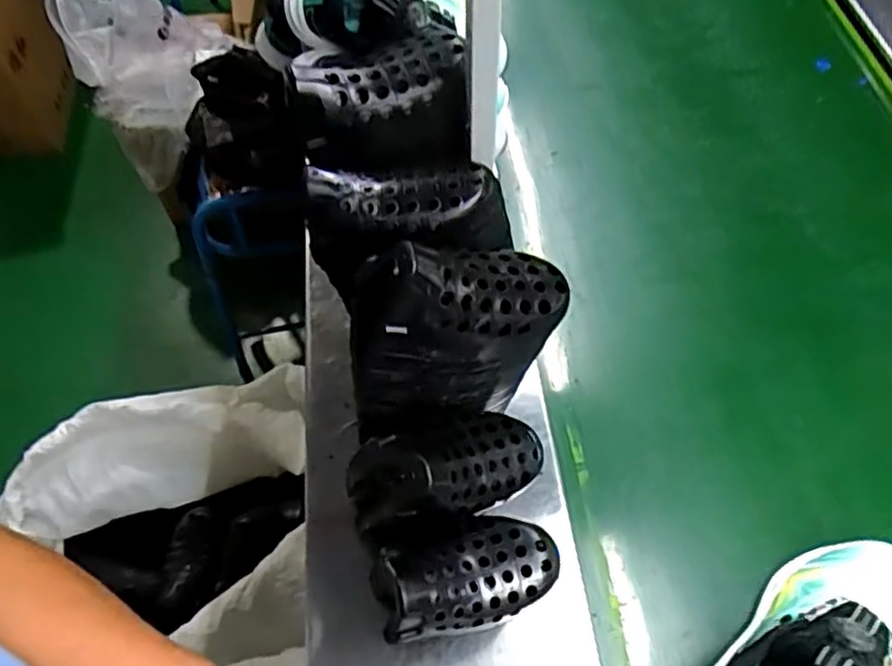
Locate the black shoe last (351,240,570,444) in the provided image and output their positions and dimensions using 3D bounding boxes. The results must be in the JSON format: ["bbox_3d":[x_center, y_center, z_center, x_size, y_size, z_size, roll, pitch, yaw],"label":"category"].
[{"bbox_3d":[0.008,0.001,0.482,0.151,0.169,0.076,-9,59,-3],"label":"black shoe last"}]

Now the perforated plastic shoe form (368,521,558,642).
[{"bbox_3d":[0.013,0.166,0.471,0.124,0.057,0.066,-13,59,-5],"label":"perforated plastic shoe form"}]

